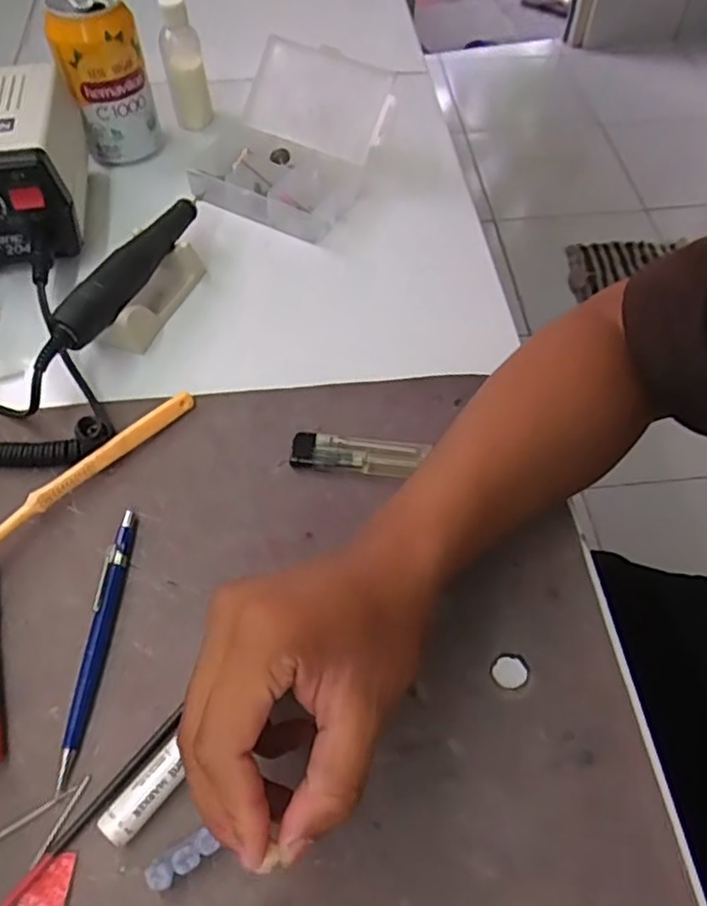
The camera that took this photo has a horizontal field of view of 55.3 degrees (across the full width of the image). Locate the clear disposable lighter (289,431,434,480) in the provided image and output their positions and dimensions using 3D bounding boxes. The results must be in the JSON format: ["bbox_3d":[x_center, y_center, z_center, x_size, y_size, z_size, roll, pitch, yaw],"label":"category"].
[{"bbox_3d":[0.003,0.001,0.394,0.078,0.007,0.023,6,57,3],"label":"clear disposable lighter"}]

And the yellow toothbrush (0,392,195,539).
[{"bbox_3d":[-0.163,0.021,0.374,0.017,0.027,0.185,36,63,21],"label":"yellow toothbrush"}]

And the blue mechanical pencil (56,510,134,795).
[{"bbox_3d":[-0.126,0.091,0.334,0.011,0.009,0.133,2,57,1],"label":"blue mechanical pencil"}]

